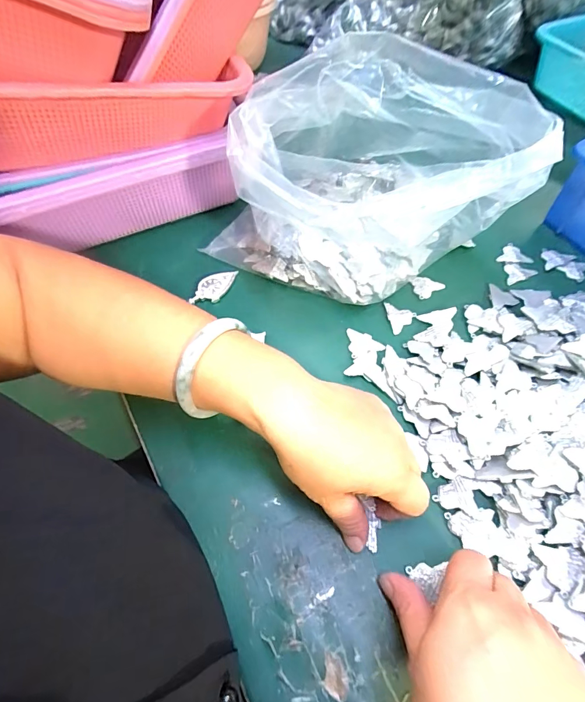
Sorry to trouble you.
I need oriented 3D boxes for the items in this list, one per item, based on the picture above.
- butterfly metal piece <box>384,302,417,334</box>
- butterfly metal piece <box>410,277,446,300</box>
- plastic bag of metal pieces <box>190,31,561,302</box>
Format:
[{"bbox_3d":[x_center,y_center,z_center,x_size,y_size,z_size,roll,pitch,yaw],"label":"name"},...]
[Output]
[{"bbox_3d":[0.102,-0.032,0.360,0.027,0.004,0.033,-4,58,-2],"label":"butterfly metal piece"},{"bbox_3d":[0.134,-0.065,0.381,0.032,0.004,0.023,-15,59,-9],"label":"butterfly metal piece"},{"bbox_3d":[0.054,-0.147,0.337,0.260,0.159,0.142,18,60,11],"label":"plastic bag of metal pieces"}]

